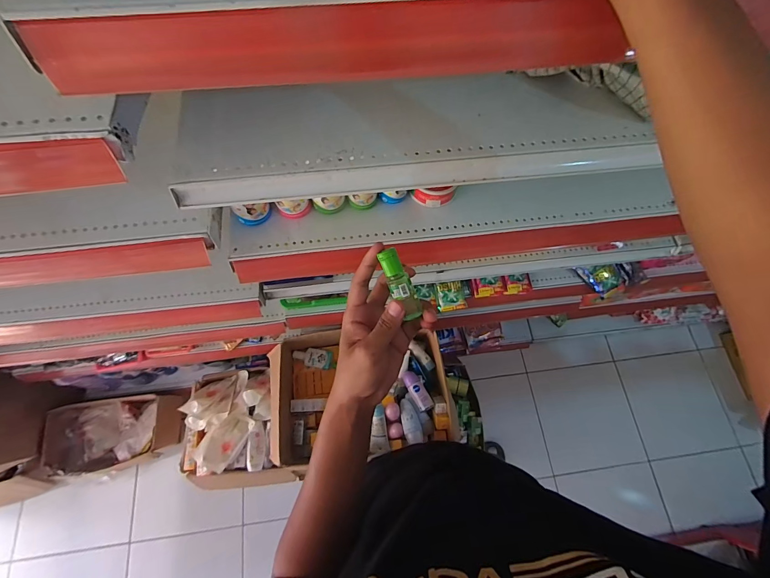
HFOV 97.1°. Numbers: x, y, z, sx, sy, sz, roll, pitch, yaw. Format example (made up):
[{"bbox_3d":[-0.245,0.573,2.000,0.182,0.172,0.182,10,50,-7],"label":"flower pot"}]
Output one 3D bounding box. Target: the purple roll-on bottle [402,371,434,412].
[{"bbox_3d":[0.087,0.262,0.885,0.046,0.032,0.104,-26,73,-11],"label":"purple roll-on bottle"}]

